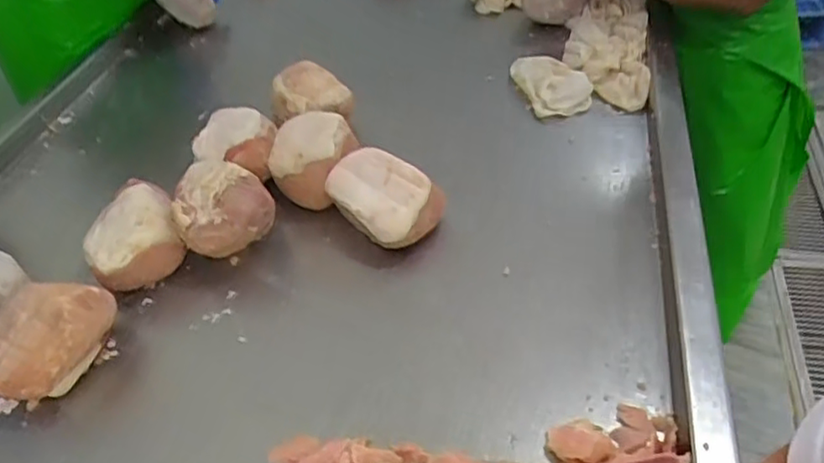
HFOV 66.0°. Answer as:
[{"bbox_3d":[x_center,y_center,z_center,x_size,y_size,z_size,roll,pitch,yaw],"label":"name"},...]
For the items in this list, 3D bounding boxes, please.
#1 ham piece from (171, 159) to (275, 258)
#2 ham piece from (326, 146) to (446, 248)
[{"bbox_3d":[-0.239,-0.017,0.826,0.117,0.109,0.121,-19,44,-11],"label":"ham piece"},{"bbox_3d":[-0.039,-0.043,0.835,0.104,0.075,0.140,-34,49,-25],"label":"ham piece"}]

